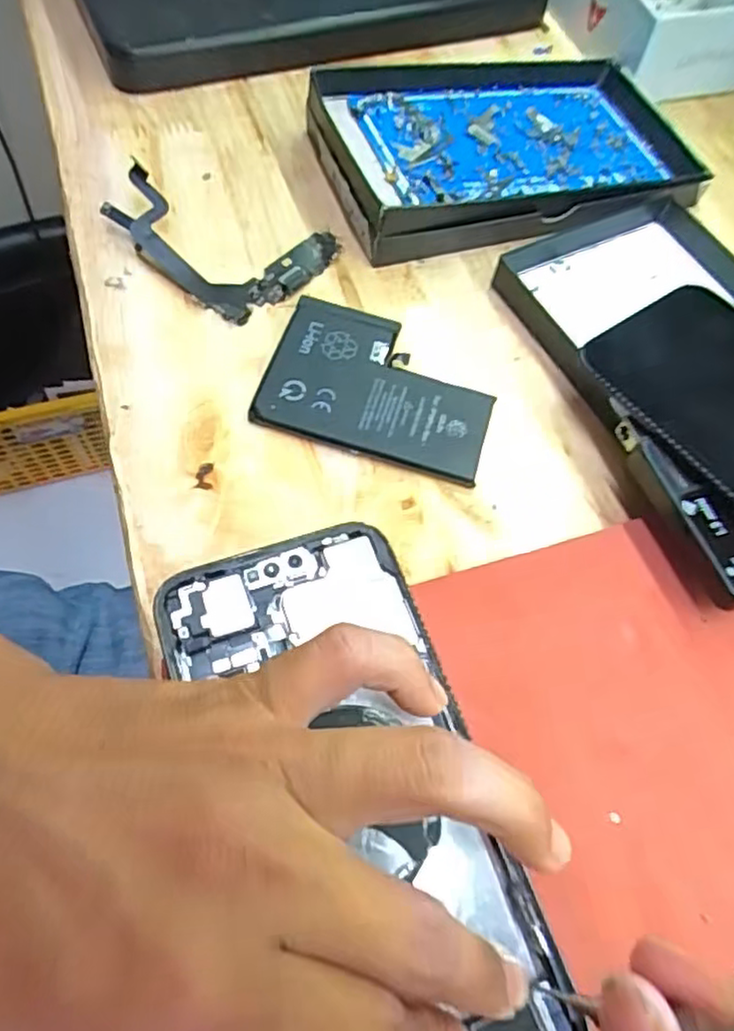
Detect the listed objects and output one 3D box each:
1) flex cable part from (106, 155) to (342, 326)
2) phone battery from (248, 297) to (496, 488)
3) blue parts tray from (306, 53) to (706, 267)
[{"bbox_3d":[-0.064,-0.124,0.294,0.091,0.020,0.063,32,65,12],"label":"flex cable part"},{"bbox_3d":[0.006,-0.051,0.269,0.088,0.008,0.063,17,63,4],"label":"phone battery"},{"bbox_3d":[0.069,-0.175,0.320,0.171,0.032,0.098,-14,65,-12],"label":"blue parts tray"}]

